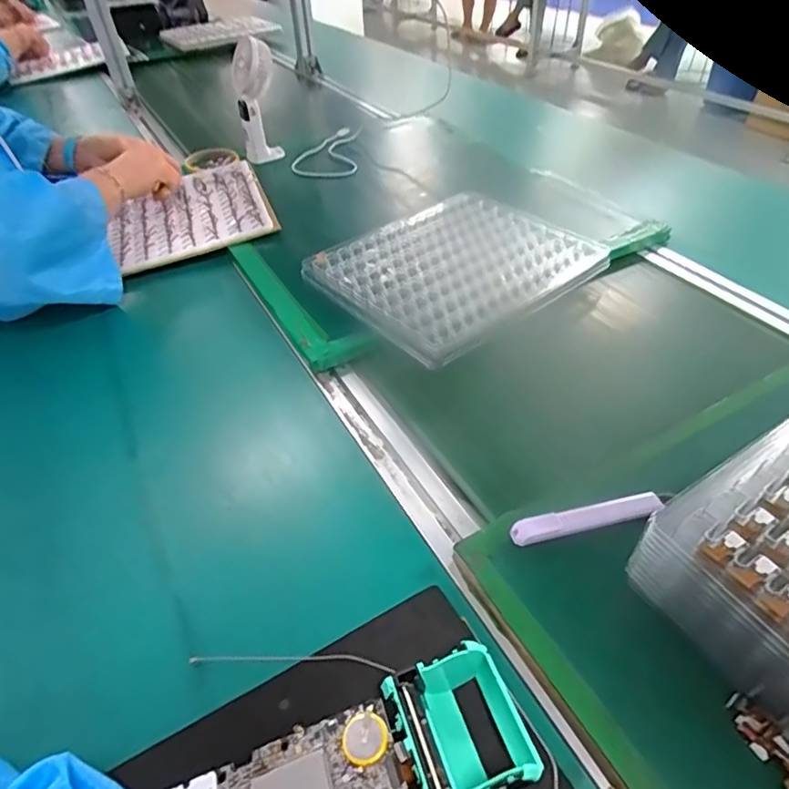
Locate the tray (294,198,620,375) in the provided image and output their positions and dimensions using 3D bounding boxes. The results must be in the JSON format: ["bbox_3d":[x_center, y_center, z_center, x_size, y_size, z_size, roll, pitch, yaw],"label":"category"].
[{"bbox_3d":[0.071,-0.155,0.641,0.298,0.031,0.254,-30,53,-29],"label":"tray"}]

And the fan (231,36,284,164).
[{"bbox_3d":[-0.226,-0.479,0.885,0.064,0.188,0.072,-9,46,-11],"label":"fan"}]

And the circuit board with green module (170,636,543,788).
[{"bbox_3d":[-0.027,0.202,0.280,0.196,0.041,0.074,-20,48,-4],"label":"circuit board with green module"}]

